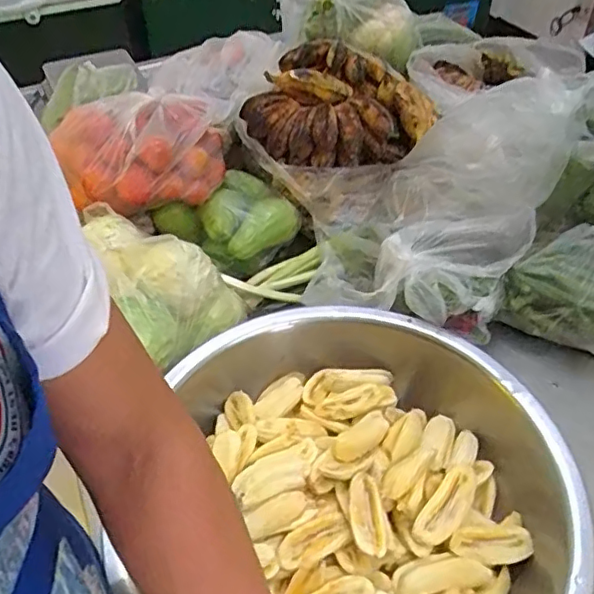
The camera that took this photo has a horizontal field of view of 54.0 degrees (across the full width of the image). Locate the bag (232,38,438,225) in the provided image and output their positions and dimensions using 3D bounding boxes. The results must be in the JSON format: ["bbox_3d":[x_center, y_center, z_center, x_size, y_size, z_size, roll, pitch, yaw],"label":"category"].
[{"bbox_3d":[0.053,-0.261,0.902,0.251,0.150,0.219,29,54,27],"label":"bag"}]

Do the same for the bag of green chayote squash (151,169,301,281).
[{"bbox_3d":[-0.103,-0.111,0.926,0.158,0.096,0.165,31,55,28],"label":"bag of green chayote squash"}]

